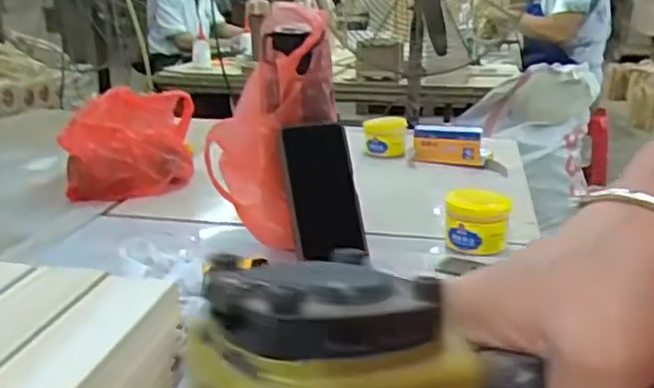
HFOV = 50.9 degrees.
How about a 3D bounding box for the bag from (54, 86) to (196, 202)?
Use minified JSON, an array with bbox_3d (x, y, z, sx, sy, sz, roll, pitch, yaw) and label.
[{"bbox_3d":[-0.313,-0.084,1.091,0.194,0.138,0.140,-4,18,-12],"label":"bag"}]

